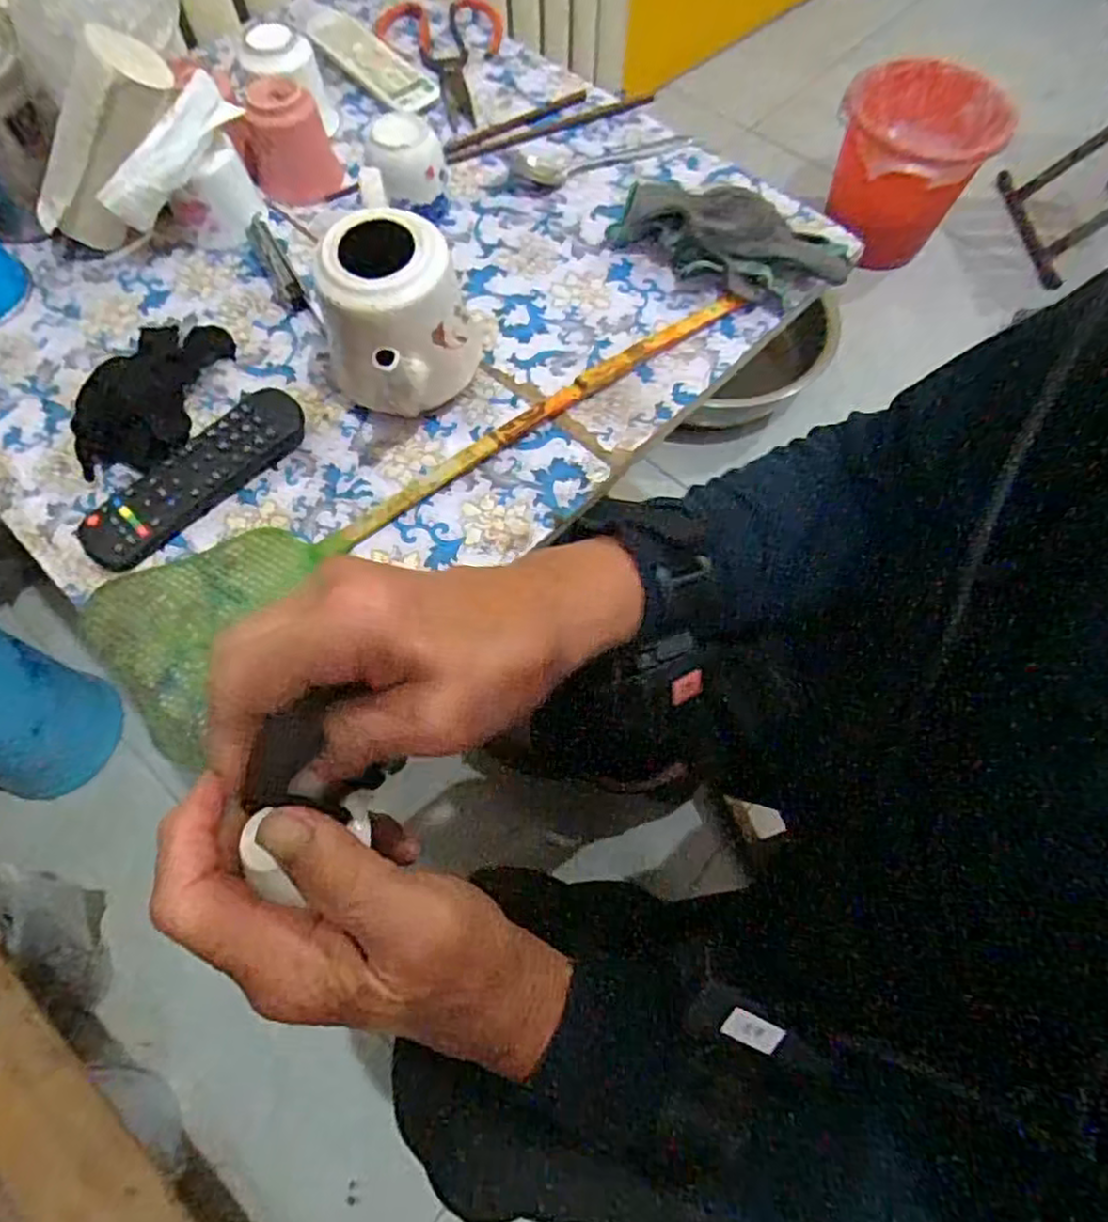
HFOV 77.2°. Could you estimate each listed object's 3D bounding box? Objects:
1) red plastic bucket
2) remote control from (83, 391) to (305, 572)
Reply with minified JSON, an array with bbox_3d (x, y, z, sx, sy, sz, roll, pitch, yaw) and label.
[{"bbox_3d":[0.583,-0.740,1.184,0.242,0.221,0.283,19,66,8],"label":"red plastic bucket"},{"bbox_3d":[-0.224,-0.085,0.439,0.042,0.023,0.153,42,72,16],"label":"remote control"}]

